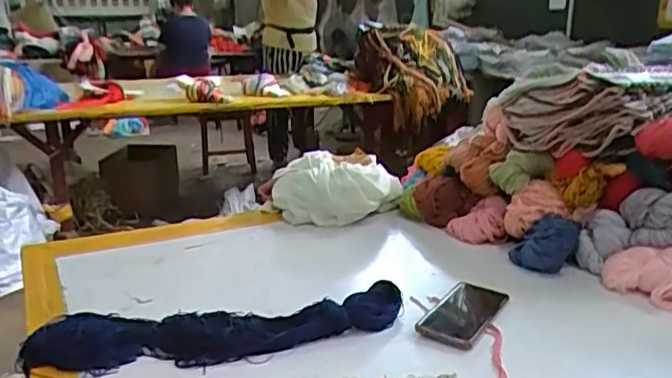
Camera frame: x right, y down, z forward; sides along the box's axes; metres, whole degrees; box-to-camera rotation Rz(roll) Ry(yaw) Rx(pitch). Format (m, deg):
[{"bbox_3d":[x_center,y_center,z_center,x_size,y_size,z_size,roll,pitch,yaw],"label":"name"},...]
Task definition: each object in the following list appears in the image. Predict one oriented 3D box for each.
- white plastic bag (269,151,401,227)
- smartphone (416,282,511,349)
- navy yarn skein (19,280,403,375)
[{"bbox_3d":[0.005,-0.002,1.163,0.251,0.102,0.138,-2,17,-4],"label":"white plastic bag"},{"bbox_3d":[0.169,0.164,0.798,0.078,0.014,0.166,14,18,30],"label":"smartphone"},{"bbox_3d":[-0.135,0.165,0.741,0.460,0.044,0.105,-2,17,-11],"label":"navy yarn skein"}]

